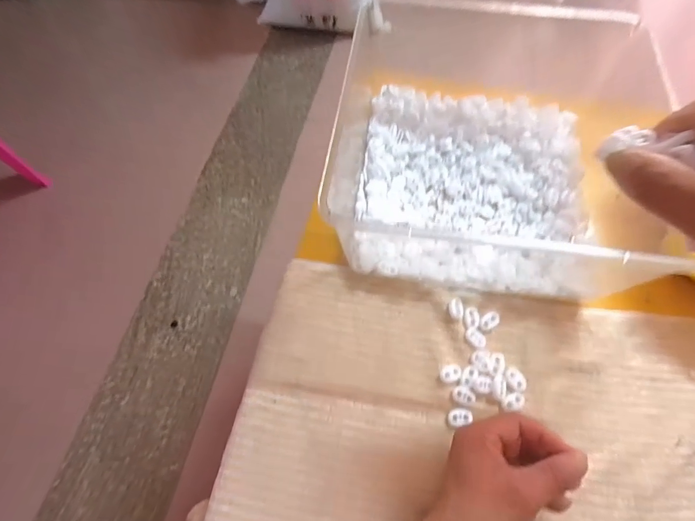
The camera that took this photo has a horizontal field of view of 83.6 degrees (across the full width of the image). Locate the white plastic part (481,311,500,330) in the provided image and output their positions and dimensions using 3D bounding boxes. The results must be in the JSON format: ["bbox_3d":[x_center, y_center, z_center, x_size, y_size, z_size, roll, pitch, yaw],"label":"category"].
[{"bbox_3d":[0.146,0.062,0.399,0.022,0.004,0.014,-38,69,-18],"label":"white plastic part"}]

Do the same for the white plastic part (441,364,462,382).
[{"bbox_3d":[0.100,0.109,0.376,0.022,0.008,0.016,-20,64,-10],"label":"white plastic part"}]

